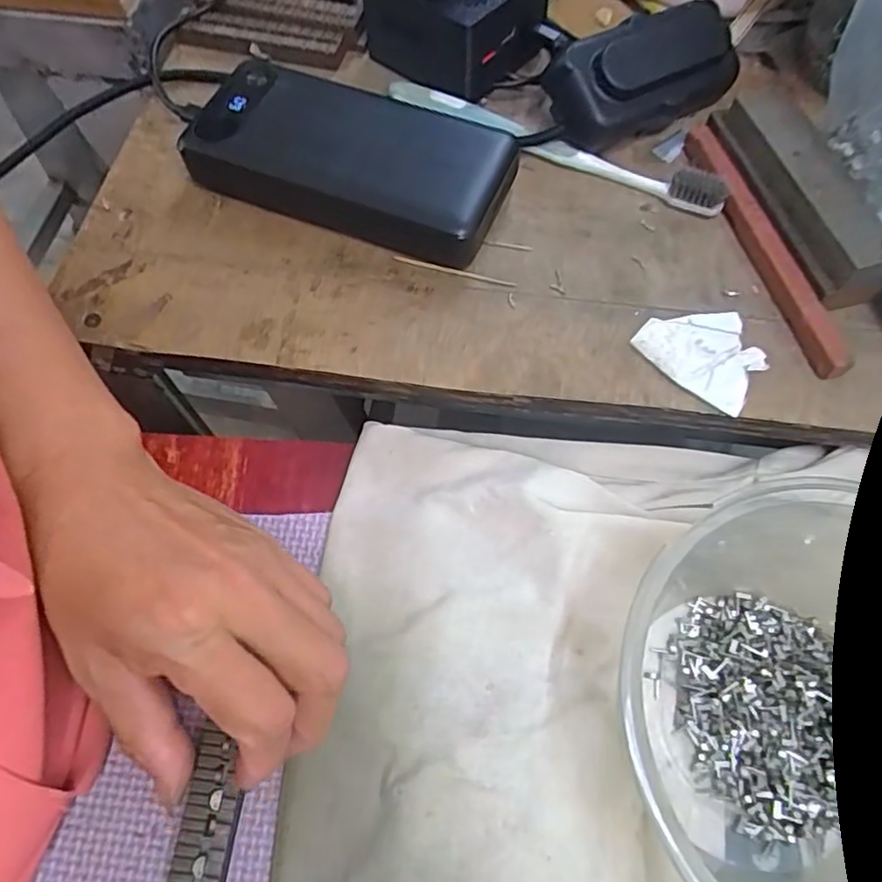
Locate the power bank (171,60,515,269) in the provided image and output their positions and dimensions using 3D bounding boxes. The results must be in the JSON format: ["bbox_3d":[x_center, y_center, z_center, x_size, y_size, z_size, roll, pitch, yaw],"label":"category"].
[{"bbox_3d":[-0.045,-0.141,0.311,0.157,0.027,0.071,21,67,10],"label":"power bank"}]

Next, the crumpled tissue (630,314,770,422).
[{"bbox_3d":[0.115,-0.040,0.276,0.052,0.007,0.041,34,70,15],"label":"crumpled tissue"}]

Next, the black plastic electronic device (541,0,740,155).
[{"bbox_3d":[0.104,-0.186,0.322,0.106,0.042,0.043,-29,69,-11],"label":"black plastic electronic device"}]

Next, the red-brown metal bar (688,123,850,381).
[{"bbox_3d":[0.149,-0.094,0.294,0.014,0.012,0.147,-16,66,-7],"label":"red-brown metal bar"}]

